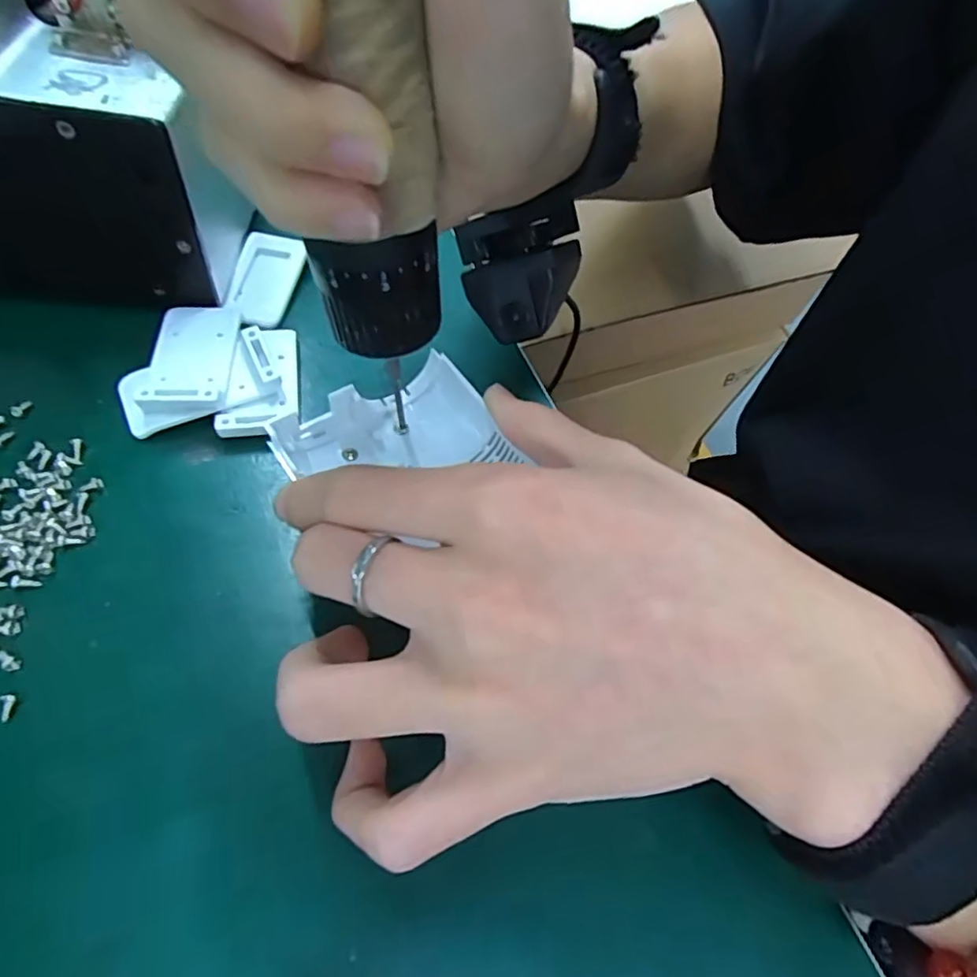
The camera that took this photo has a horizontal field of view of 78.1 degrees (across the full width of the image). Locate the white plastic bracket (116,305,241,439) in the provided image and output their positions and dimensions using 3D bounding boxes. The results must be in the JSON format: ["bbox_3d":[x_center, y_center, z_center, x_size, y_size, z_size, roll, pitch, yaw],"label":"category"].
[{"bbox_3d":[-0.117,-0.047,0.227,0.039,0.013,0.058,0,57,-7],"label":"white plastic bracket"}]

